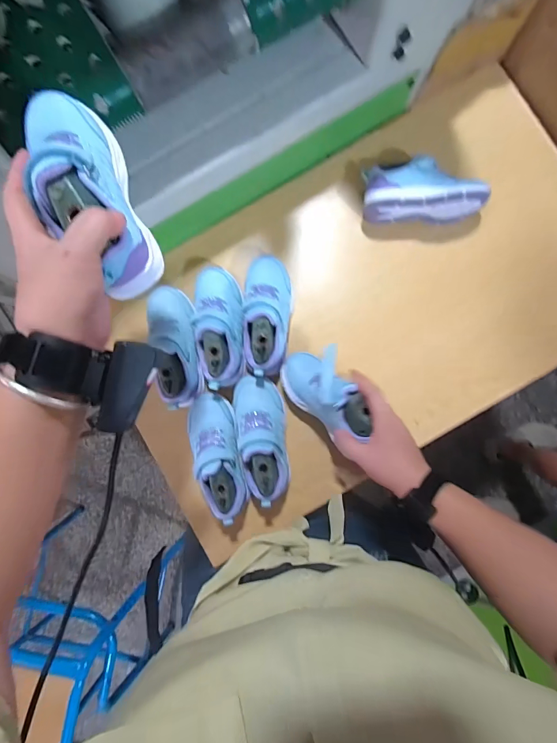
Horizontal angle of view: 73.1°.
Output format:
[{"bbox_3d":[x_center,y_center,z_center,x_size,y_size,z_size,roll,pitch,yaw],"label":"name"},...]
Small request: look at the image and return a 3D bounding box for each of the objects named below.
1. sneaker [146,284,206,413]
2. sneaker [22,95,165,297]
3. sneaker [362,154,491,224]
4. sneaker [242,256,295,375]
[{"bbox_3d":[-0.153,-0.040,0.553,0.066,0.084,0.184,-12,74,1],"label":"sneaker"},{"bbox_3d":[-0.158,-0.149,0.306,0.064,0.079,0.178,-25,88,1],"label":"sneaker"},{"bbox_3d":[0.224,-0.276,0.565,0.177,0.077,0.082,1,87,2],"label":"sneaker"},{"bbox_3d":[-0.018,-0.084,0.557,0.073,0.092,0.183,3,74,2],"label":"sneaker"}]

